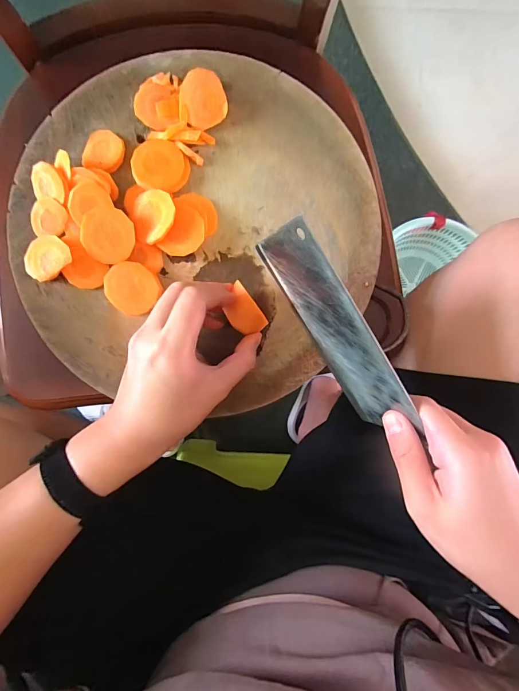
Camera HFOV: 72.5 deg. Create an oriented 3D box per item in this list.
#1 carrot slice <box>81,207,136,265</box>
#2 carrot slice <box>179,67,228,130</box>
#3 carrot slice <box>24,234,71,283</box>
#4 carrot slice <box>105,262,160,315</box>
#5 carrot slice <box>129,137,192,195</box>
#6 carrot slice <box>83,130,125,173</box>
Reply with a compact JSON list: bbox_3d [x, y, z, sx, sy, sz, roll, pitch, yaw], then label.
[{"bbox_3d":[-0.134,-0.097,0.313,0.045,0.005,0.046,3,112,-1],"label":"carrot slice"},{"bbox_3d":[-0.051,-0.223,0.321,0.039,0.006,0.043,-19,124,4],"label":"carrot slice"},{"bbox_3d":[-0.191,-0.080,0.316,0.044,0.009,0.044,0,89,19],"label":"carrot slice"},{"bbox_3d":[-0.117,-0.053,0.323,0.047,0.010,0.043,0,88,-3],"label":"carrot slice"},{"bbox_3d":[-0.091,-0.166,0.328,0.050,0.009,0.048,-2,88,-3],"label":"carrot slice"},{"bbox_3d":[-0.145,-0.180,0.329,0.036,0.006,0.037,19,87,-2],"label":"carrot slice"}]

